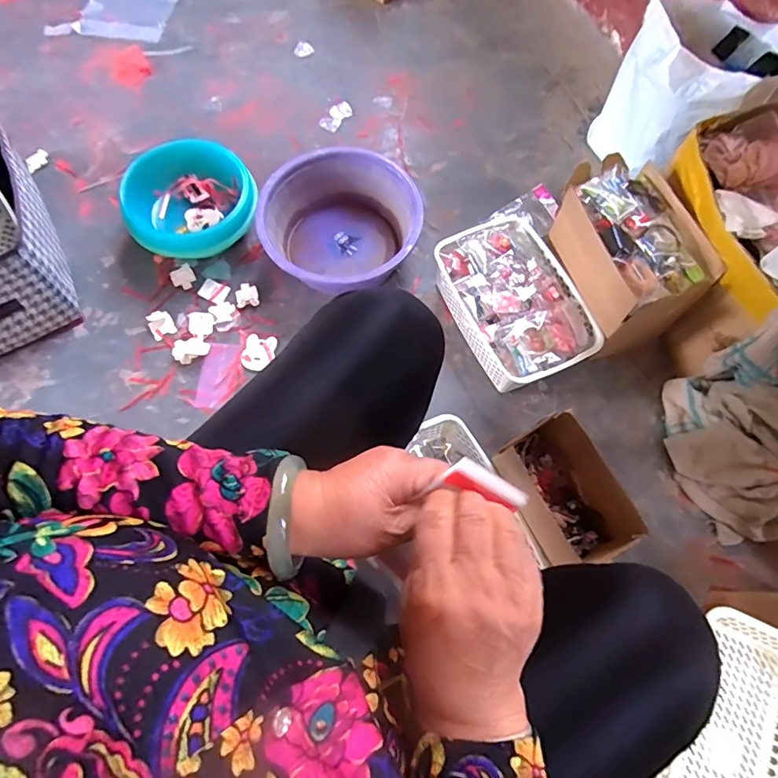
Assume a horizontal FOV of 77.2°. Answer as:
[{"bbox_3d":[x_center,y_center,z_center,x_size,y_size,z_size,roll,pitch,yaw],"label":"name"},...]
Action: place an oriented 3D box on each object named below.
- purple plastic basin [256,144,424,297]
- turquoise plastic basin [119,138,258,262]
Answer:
[{"bbox_3d":[-0.086,-0.296,0.912,0.272,0.116,0.267,0,72,0],"label":"purple plastic basin"},{"bbox_3d":[-0.363,-0.338,0.912,0.228,0.106,0.210,0,72,0],"label":"turquoise plastic basin"}]

